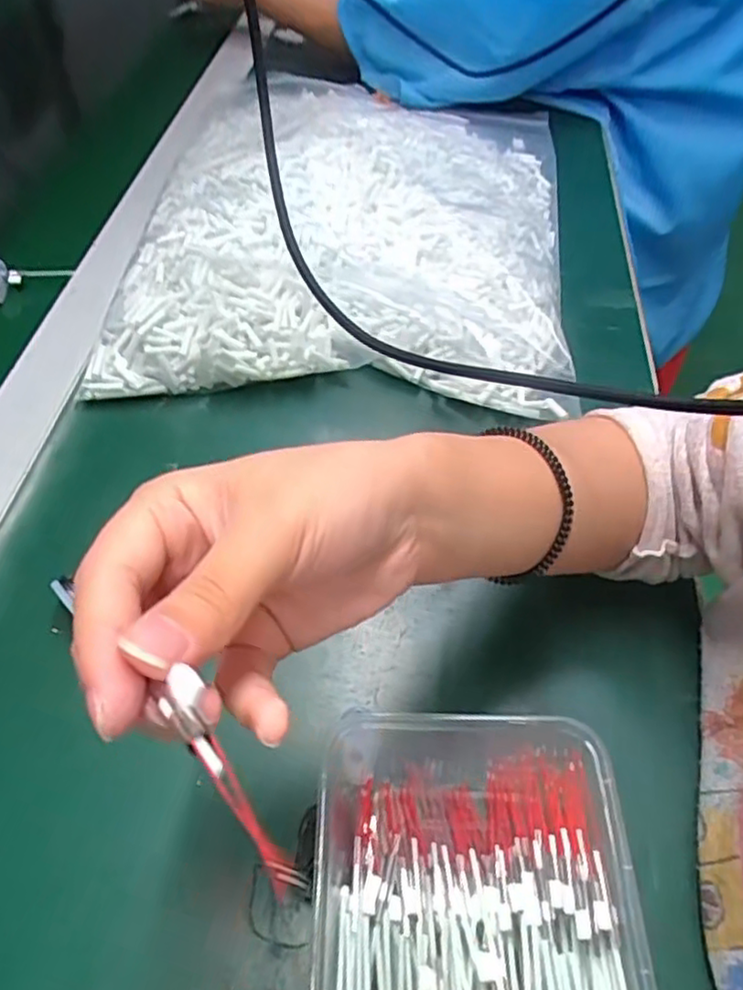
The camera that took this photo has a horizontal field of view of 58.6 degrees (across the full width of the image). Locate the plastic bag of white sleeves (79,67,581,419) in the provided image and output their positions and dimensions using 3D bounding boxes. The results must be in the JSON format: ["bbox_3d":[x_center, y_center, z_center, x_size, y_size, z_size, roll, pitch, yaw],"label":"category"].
[{"bbox_3d":[0.001,-0.252,0.560,0.316,0.047,0.462,7,54,3],"label":"plastic bag of white sleeves"}]

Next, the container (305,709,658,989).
[{"bbox_3d":[0.035,0.167,0.240,0.116,0.058,0.174,1,54,-2],"label":"container"}]

